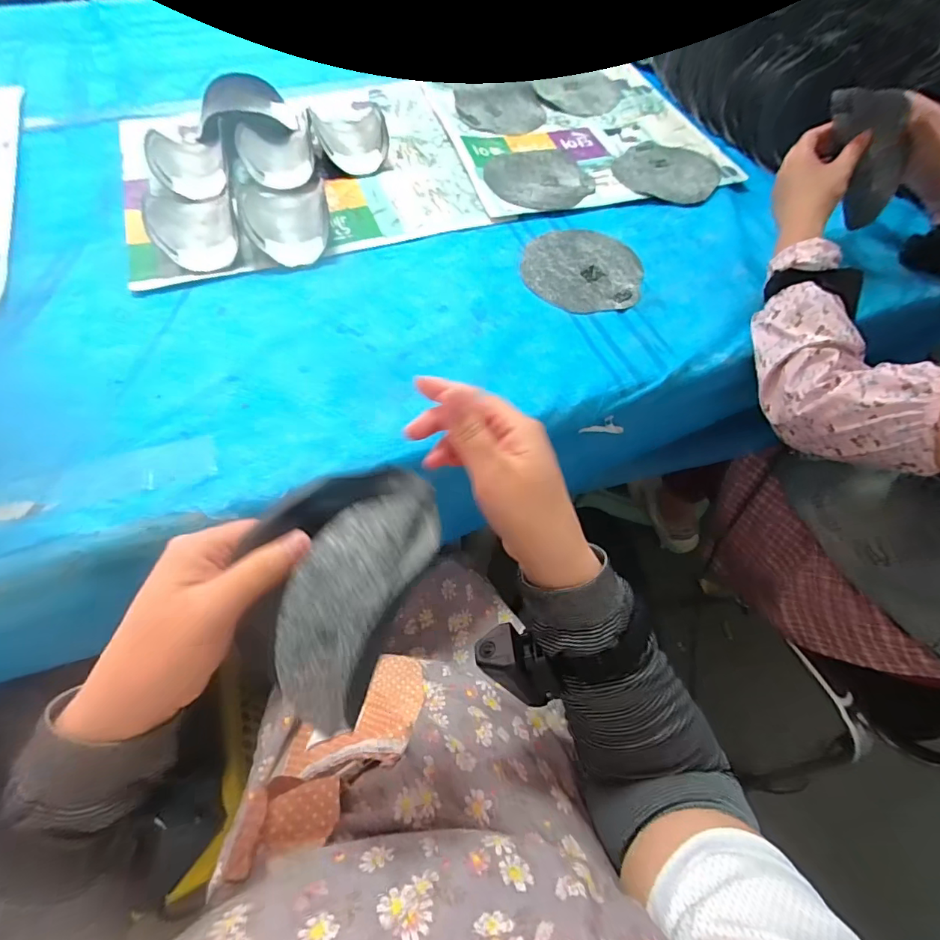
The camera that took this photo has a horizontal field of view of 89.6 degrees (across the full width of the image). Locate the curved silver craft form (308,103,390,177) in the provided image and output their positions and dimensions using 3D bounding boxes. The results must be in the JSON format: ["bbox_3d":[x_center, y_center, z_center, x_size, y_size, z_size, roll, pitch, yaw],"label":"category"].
[{"bbox_3d":[-0.165,-0.469,0.668,0.097,0.041,0.119,-13,62,-10],"label":"curved silver craft form"}]

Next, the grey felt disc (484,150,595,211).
[{"bbox_3d":[0.097,-0.406,0.661,0.136,0.008,0.133,1,61,-2],"label":"grey felt disc"}]

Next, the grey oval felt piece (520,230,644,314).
[{"bbox_3d":[0.136,-0.246,0.578,0.140,0.005,0.147,-8,61,-7],"label":"grey oval felt piece"}]

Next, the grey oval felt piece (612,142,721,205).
[{"bbox_3d":[0.281,-0.429,0.678,0.141,0.013,0.140,21,62,9],"label":"grey oval felt piece"}]

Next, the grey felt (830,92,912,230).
[{"bbox_3d":[0.445,-0.349,0.529,0.060,0.144,0.018,9,51,48],"label":"grey felt"}]

